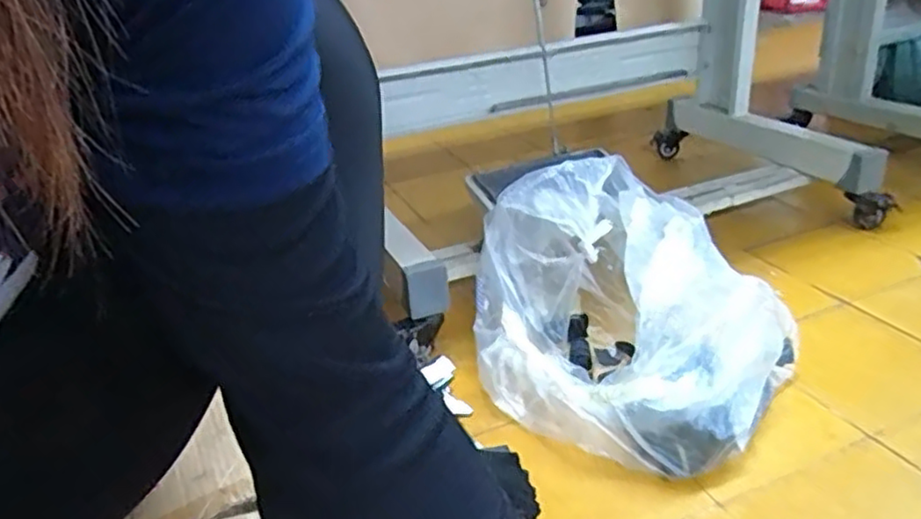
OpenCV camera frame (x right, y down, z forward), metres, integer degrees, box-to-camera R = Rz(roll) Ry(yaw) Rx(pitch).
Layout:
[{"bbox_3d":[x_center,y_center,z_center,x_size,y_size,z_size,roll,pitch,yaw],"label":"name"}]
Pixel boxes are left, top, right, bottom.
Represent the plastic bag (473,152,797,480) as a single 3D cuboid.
[{"bbox_3d":[0.176,0.050,0.793,0.269,0.244,0.344,-25,31,-31],"label":"plastic bag"}]

